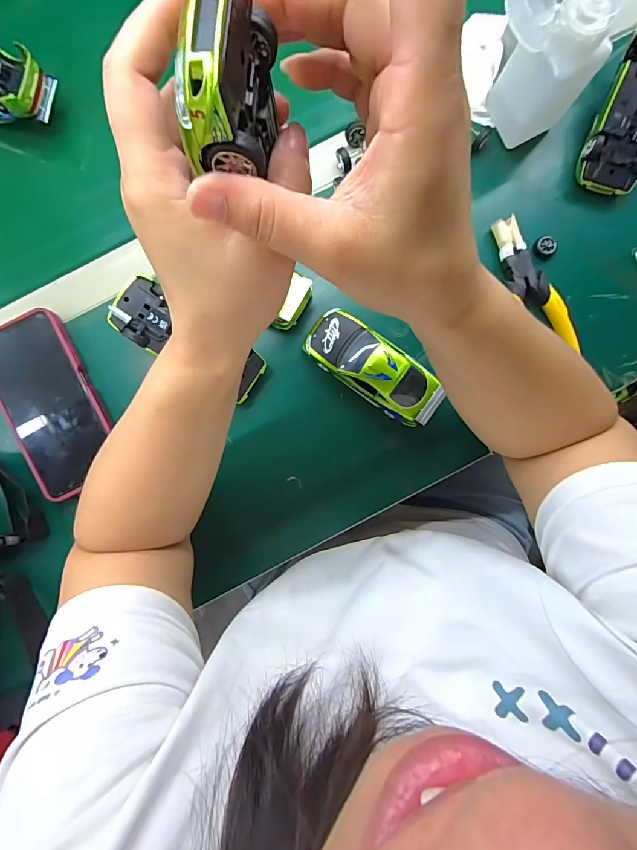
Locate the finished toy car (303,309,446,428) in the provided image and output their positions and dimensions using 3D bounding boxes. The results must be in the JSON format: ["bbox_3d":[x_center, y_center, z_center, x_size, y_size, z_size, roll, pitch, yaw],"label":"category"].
[{"bbox_3d":[0.048,-0.051,0.351,0.125,0.039,0.050,35,90,-1],"label":"finished toy car"}]

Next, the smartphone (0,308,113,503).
[{"bbox_3d":[-0.247,-0.018,0.360,0.079,0.013,0.162,-26,91,0],"label":"smartphone"}]

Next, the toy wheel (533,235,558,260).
[{"bbox_3d":[0.215,-0.169,0.369,0.024,0.005,0.020,-43,91,0],"label":"toy wheel"}]

